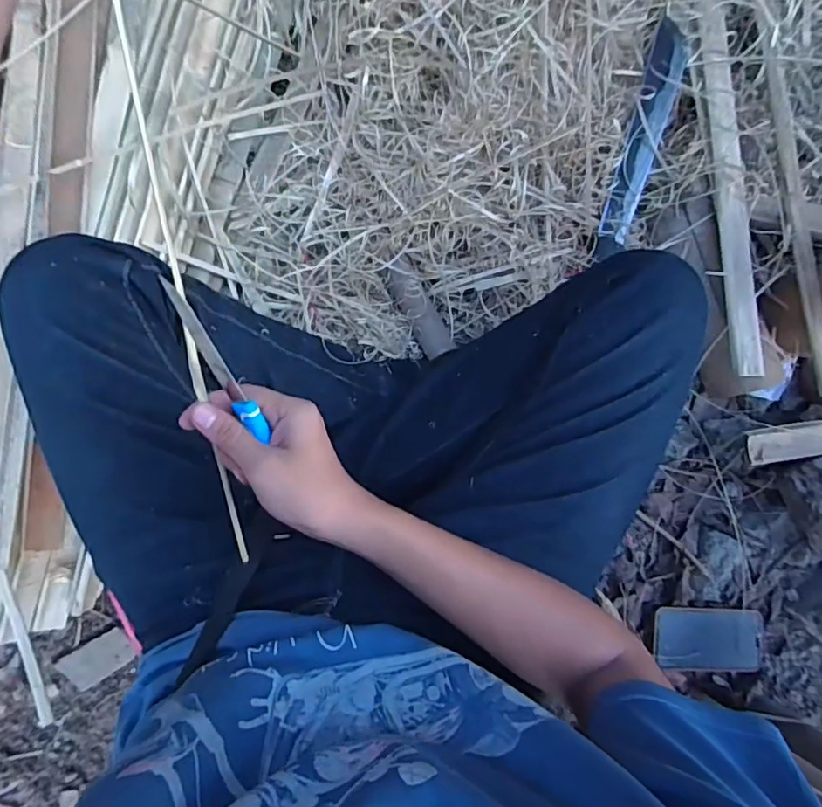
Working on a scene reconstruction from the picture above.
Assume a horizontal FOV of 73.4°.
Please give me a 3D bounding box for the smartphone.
[{"bbox_3d":[0.389,0.306,0.715,0.151,0.012,0.075,4,88,-9],"label":"smartphone"}]

